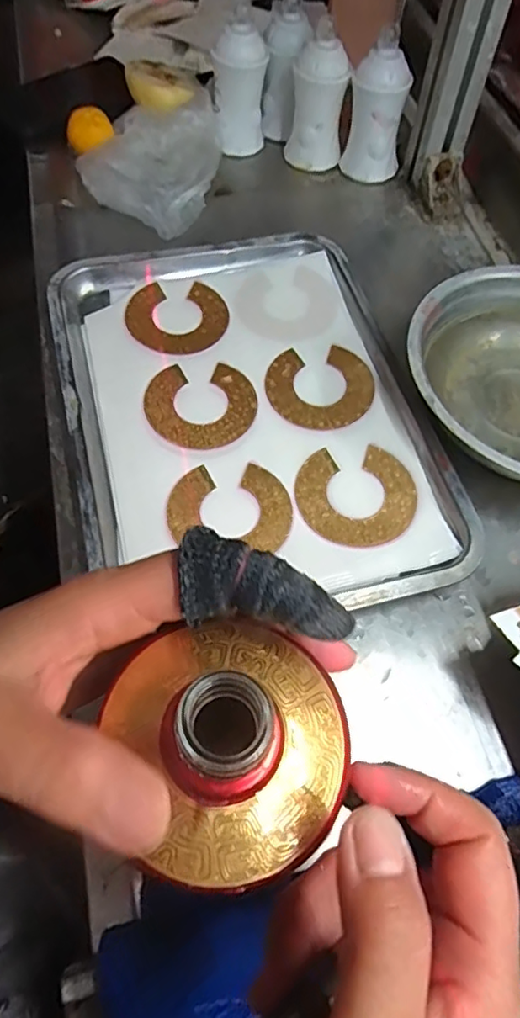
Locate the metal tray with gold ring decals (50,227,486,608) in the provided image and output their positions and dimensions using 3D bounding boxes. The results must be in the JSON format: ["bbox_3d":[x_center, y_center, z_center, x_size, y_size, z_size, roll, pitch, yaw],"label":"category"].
[{"bbox_3d":[-0.008,-0.080,0.436,0.244,0.023,0.339,-15,64,-8],"label":"metal tray with gold ring decals"}]

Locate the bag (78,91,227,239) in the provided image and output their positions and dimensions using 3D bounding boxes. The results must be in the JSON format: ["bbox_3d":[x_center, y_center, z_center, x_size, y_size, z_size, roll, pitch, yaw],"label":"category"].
[{"bbox_3d":[-0.102,-0.333,0.552,0.114,0.036,0.160,18,64,9],"label":"bag"}]

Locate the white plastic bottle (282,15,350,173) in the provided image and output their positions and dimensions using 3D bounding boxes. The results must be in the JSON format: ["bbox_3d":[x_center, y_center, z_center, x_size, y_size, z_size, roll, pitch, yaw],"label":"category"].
[{"bbox_3d":[0.055,-0.401,0.573,0.055,0.103,0.050,-9,63,-5],"label":"white plastic bottle"}]

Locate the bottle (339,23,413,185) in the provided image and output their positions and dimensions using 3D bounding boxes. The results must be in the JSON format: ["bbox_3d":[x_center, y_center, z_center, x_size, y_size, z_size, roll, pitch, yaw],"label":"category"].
[{"bbox_3d":[0.113,-0.382,0.559,0.052,0.108,0.047,-10,63,-6],"label":"bottle"}]

